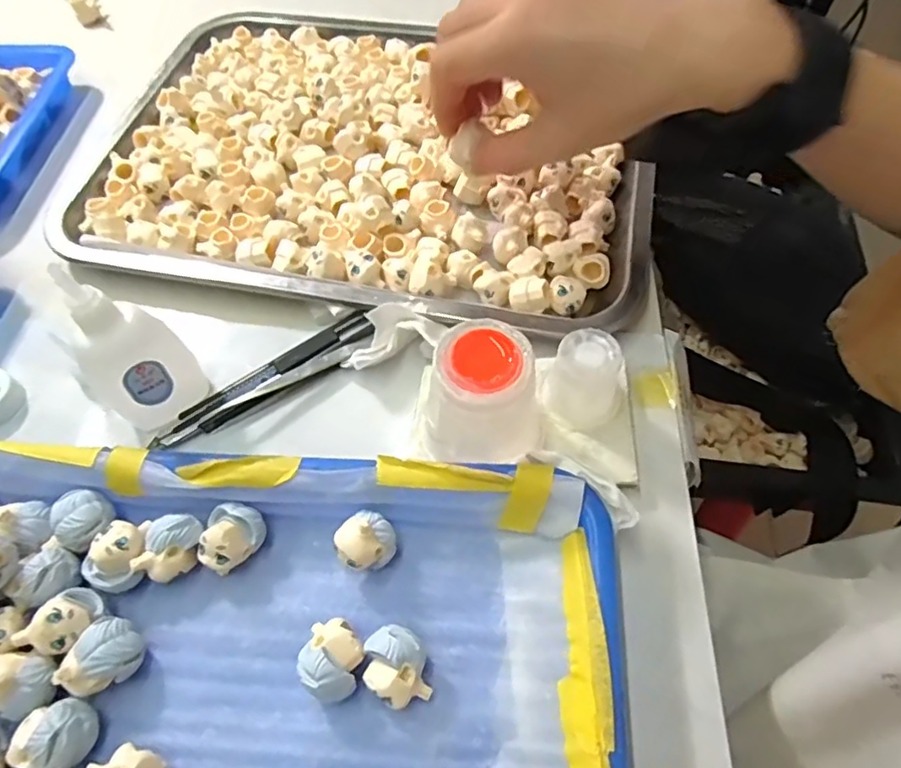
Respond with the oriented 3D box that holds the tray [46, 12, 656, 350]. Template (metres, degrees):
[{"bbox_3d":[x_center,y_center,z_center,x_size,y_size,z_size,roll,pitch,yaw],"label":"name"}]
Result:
[{"bbox_3d":[-0.050,-0.154,0.388,0.356,0.032,0.259,12,60,11],"label":"tray"}]

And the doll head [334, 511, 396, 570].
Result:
[{"bbox_3d":[-0.035,0.066,0.249,0.023,0.026,0.023,-2,59,3],"label":"doll head"}]

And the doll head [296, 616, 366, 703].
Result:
[{"bbox_3d":[-0.045,0.105,0.228,0.022,0.021,0.027,12,60,11],"label":"doll head"}]

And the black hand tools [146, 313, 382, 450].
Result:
[{"bbox_3d":[-0.092,-0.001,0.305,0.121,0.007,0.021,-32,62,-15],"label":"black hand tools"}]

